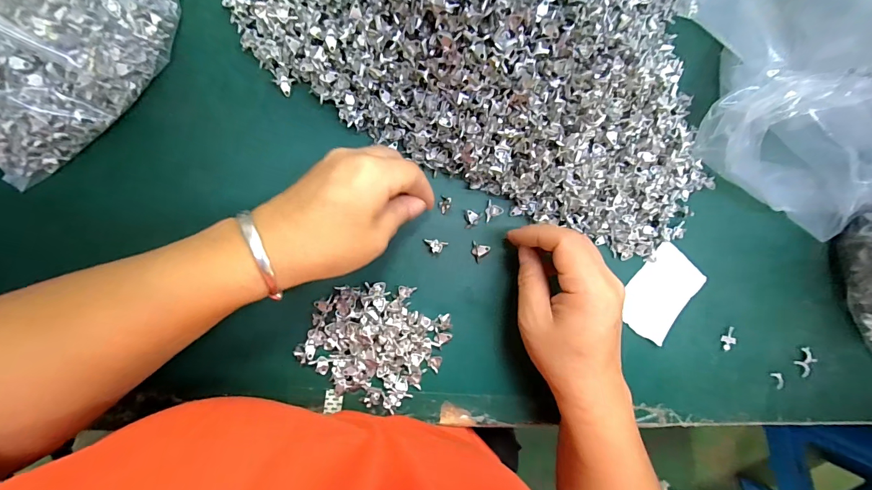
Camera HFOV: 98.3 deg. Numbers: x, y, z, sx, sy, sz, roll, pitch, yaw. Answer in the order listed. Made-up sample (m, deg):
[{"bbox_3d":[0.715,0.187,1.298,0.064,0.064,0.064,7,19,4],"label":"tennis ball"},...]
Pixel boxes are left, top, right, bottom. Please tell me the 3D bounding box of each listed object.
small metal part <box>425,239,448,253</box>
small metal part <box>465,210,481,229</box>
[{"bbox_3d":[0.001,0.001,0.290,0.018,0.010,0.010,0,94,-8],"label":"small metal part"},{"bbox_3d":[0.029,-0.020,0.295,0.011,0.004,0.014,-2,94,-8],"label":"small metal part"}]

